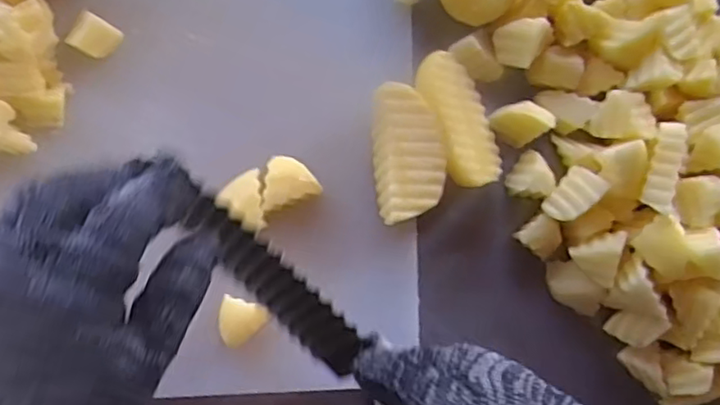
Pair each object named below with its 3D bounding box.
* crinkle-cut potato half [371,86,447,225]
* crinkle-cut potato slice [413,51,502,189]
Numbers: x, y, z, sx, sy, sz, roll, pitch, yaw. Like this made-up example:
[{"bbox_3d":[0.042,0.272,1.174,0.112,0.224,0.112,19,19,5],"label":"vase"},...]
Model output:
[{"bbox_3d":[0.027,-0.030,0.361,0.039,0.024,0.076,-7,93,-6],"label":"crinkle-cut potato half"},{"bbox_3d":[0.058,-0.049,0.367,0.044,0.013,0.081,-23,91,-43],"label":"crinkle-cut potato slice"}]

